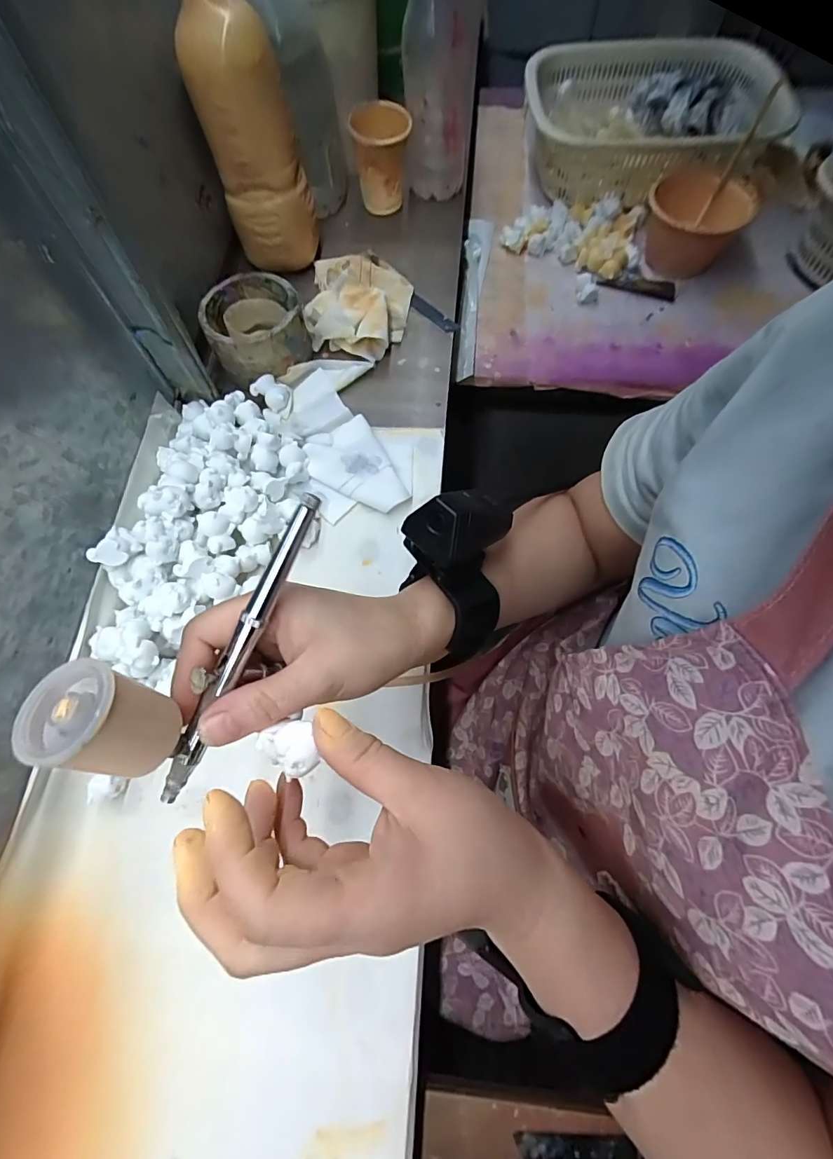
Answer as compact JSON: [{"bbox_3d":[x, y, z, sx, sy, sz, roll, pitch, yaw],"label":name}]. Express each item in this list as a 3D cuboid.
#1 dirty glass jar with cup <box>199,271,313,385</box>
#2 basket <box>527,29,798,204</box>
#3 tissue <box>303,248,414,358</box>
[{"bbox_3d":[-0.146,-0.233,0.421,0.084,0.046,0.085,0,68,1],"label":"dirty glass jar with cup"},{"bbox_3d":[0.286,-0.584,0.583,0.272,0.083,0.222,4,68,3],"label":"basket"},{"bbox_3d":[-0.058,-0.291,0.457,0.102,0.041,0.152,-8,68,-2],"label":"tissue"}]

